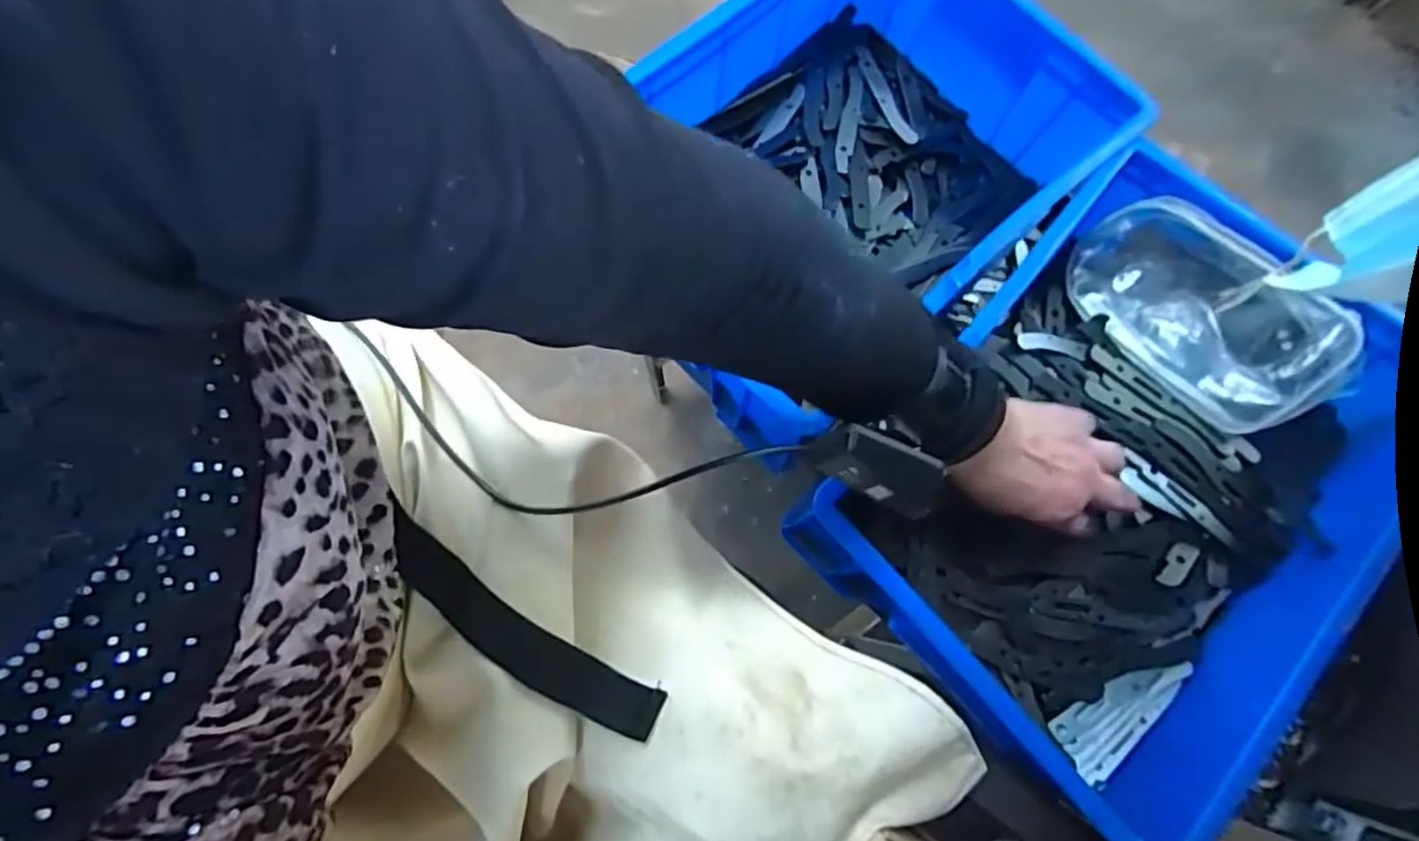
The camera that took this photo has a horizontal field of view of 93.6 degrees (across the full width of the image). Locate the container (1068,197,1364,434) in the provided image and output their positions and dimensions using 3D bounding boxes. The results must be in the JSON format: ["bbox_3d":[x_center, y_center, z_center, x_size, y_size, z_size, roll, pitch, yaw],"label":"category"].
[{"bbox_3d":[0.385,-0.084,0.526,0.107,0.048,0.197,-49,67,26],"label":"container"}]

